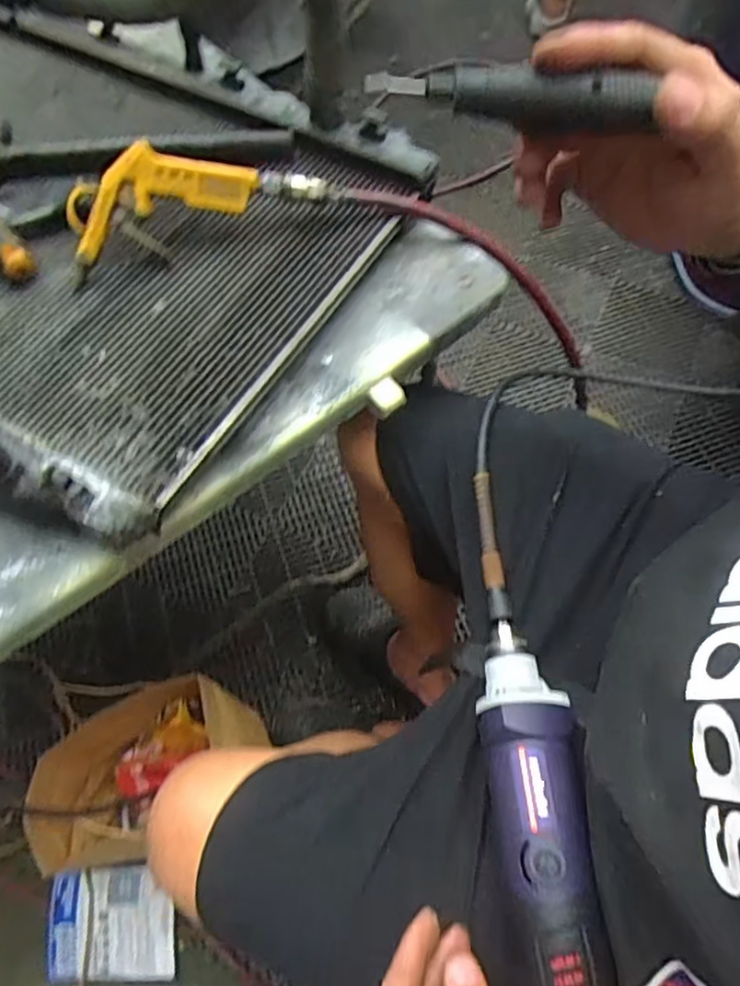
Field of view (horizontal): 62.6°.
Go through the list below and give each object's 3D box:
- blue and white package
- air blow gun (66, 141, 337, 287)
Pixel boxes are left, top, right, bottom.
[{"bbox_3d":[-0.363,0.600,0.850,0.188,0.011,0.141,-9,76,8],"label":"blue and white package"},{"bbox_3d":[-0.145,-0.245,0.497,0.218,0.077,0.030,-19,21,-6],"label":"air blow gun"}]

